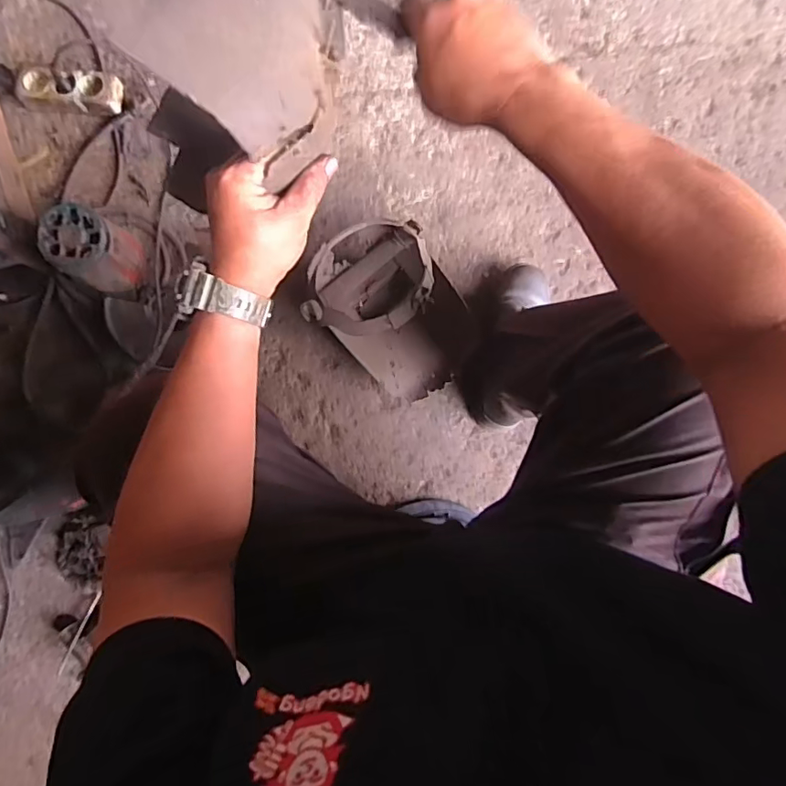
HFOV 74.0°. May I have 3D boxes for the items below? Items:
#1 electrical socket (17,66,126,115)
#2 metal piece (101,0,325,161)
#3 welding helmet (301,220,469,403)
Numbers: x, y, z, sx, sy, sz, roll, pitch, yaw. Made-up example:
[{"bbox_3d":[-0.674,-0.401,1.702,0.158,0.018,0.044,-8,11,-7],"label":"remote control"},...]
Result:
[{"bbox_3d":[-0.532,-0.495,0.858,0.175,0.050,0.048,3,87,-5],"label":"electrical socket"},{"bbox_3d":[-0.115,-0.296,0.365,0.129,0.067,0.245,1,87,-5],"label":"metal piece"},{"bbox_3d":[0.002,-0.139,0.841,0.292,0.167,0.210,39,85,-3],"label":"welding helmet"}]

